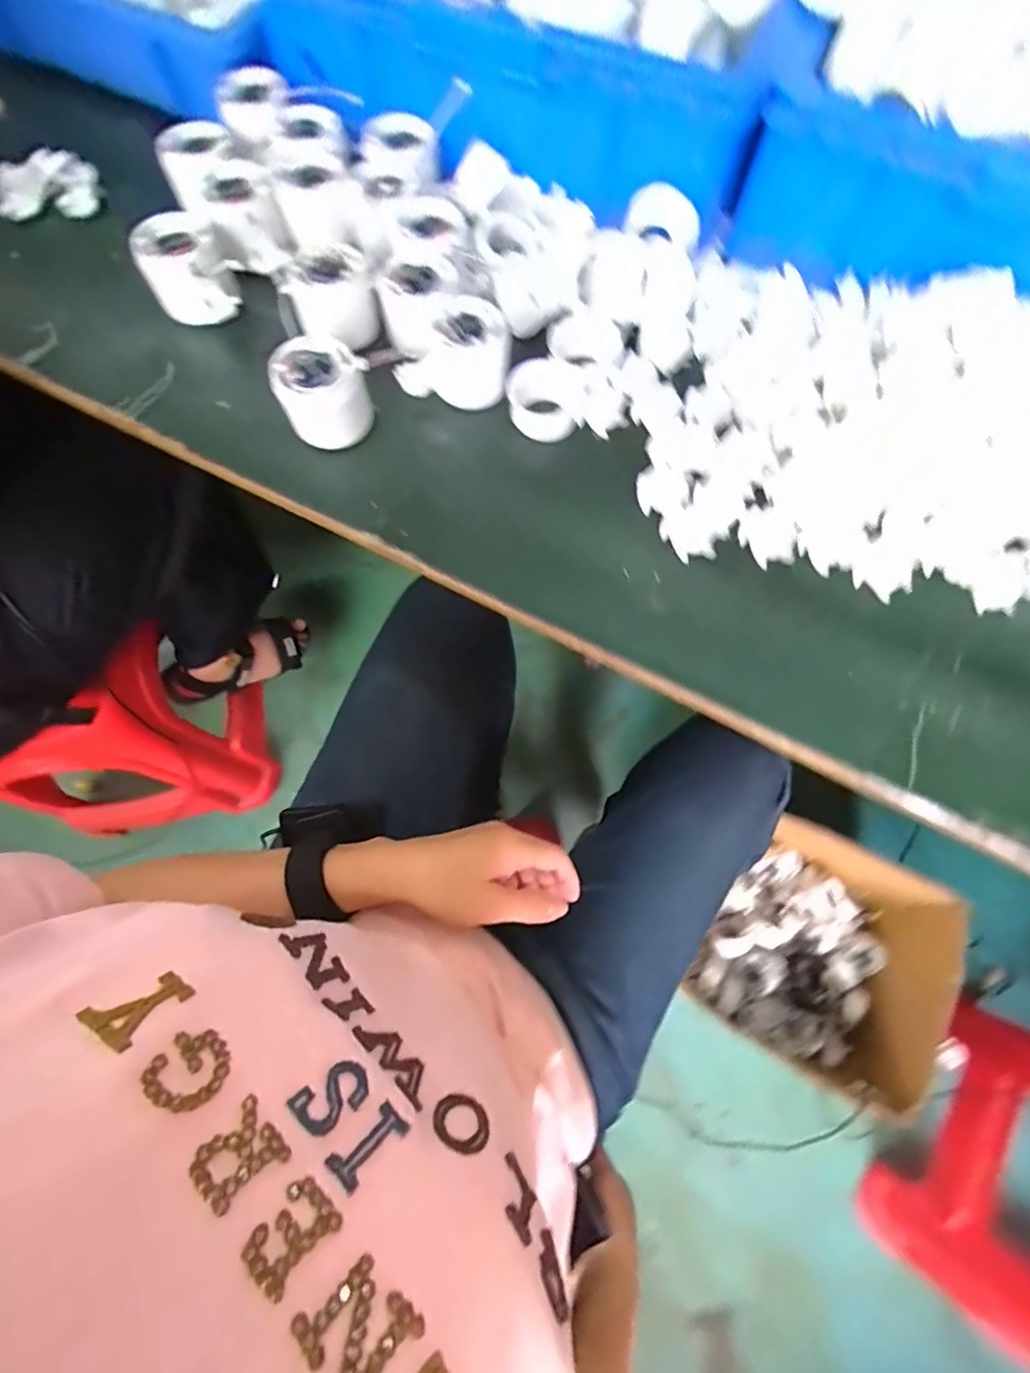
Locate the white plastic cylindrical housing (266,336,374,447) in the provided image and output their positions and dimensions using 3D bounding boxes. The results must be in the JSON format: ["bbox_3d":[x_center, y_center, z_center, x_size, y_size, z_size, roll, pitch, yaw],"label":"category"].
[{"bbox_3d":[-0.137,-0.213,0.407,0.061,0.051,0.058,0,72,0],"label":"white plastic cylindrical housing"}]

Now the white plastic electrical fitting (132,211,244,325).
[{"bbox_3d":[-0.256,-0.323,0.439,0.060,0.054,0.068,-33,75,-10],"label":"white plastic electrical fitting"}]

